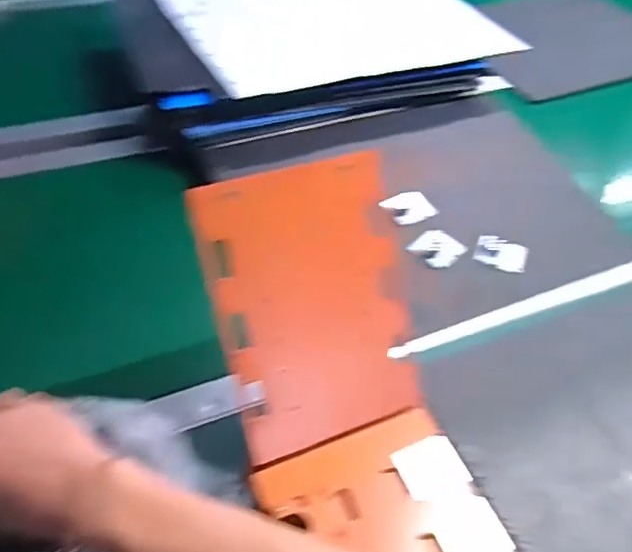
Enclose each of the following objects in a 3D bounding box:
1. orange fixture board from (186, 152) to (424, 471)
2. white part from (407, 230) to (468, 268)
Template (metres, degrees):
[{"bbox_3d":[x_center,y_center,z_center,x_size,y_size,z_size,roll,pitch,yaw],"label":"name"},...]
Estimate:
[{"bbox_3d":[0.001,0.027,0.493,0.166,0.238,0.016,-17,14,-22],"label":"orange fixture board"},{"bbox_3d":[0.153,-0.036,0.716,0.058,0.015,0.056,0,52,0],"label":"white part"}]

